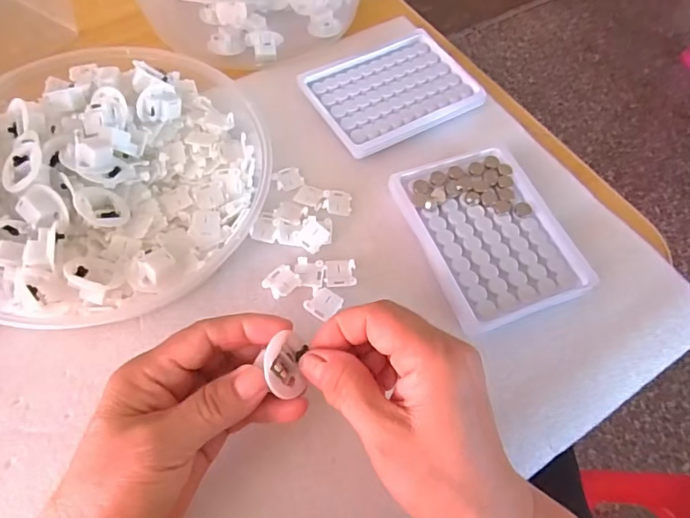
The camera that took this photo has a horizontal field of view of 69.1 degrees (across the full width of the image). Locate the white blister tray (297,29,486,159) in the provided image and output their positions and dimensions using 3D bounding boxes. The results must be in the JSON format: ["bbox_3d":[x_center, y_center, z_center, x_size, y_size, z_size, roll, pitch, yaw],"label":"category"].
[{"bbox_3d":[0.039,-0.144,0.421,0.132,0.008,0.104,-26,66,-16],"label":"white blister tray"}]

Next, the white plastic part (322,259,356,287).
[{"bbox_3d":[-0.004,0.009,0.342,0.022,0.004,0.020,-1,62,-4],"label":"white plastic part"}]

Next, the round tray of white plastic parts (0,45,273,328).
[{"bbox_3d":[-0.162,-0.073,0.347,0.204,0.044,0.223,1,62,-3],"label":"round tray of white plastic parts"}]

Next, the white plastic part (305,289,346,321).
[{"bbox_3d":[-0.013,0.029,0.329,0.019,0.004,0.021,37,66,15],"label":"white plastic part"}]

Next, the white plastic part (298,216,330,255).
[{"bbox_3d":[-0.023,-0.017,0.356,0.022,0.004,0.022,-40,71,-22],"label":"white plastic part"}]

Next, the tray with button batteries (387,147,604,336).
[{"bbox_3d":[0.099,-0.019,0.352,0.096,0.016,0.129,-19,64,-13],"label":"tray with button batteries"}]

